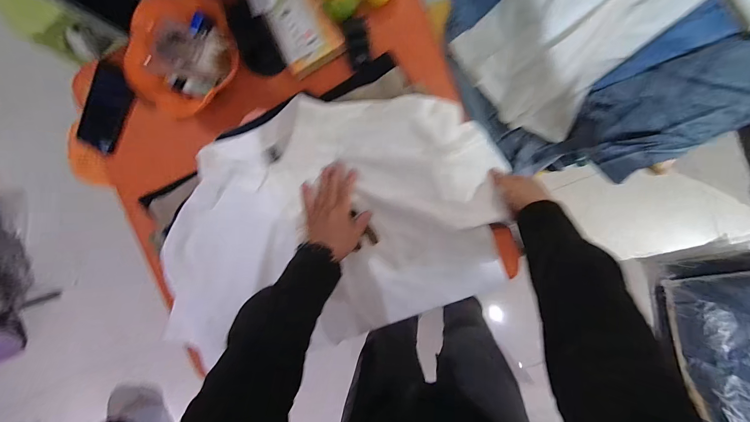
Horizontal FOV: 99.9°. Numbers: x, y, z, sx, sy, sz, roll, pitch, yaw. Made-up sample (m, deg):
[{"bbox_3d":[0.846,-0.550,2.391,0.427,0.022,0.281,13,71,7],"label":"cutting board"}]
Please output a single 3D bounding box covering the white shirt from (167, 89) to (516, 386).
[{"bbox_3d":[-0.093,0.041,0.532,0.614,0.068,0.387,-21,94,8],"label":"white shirt"}]

